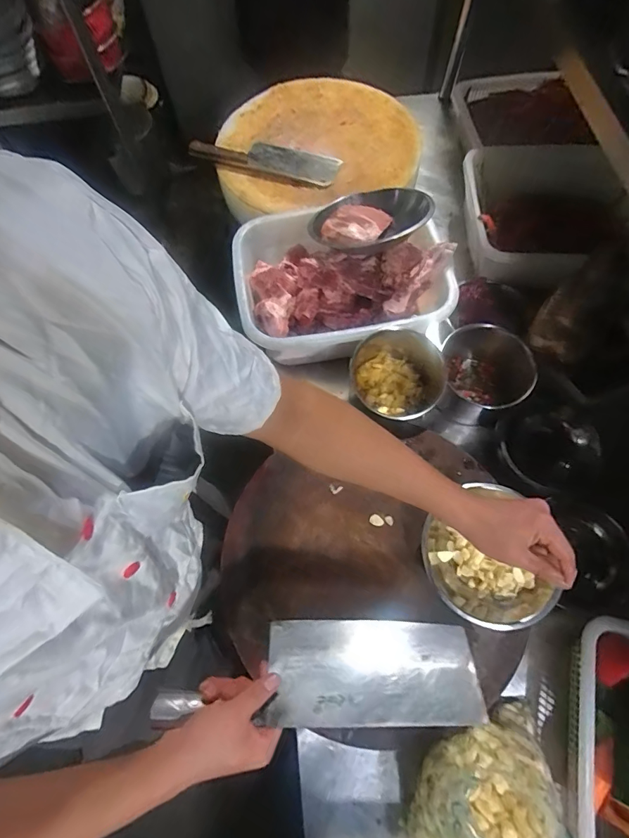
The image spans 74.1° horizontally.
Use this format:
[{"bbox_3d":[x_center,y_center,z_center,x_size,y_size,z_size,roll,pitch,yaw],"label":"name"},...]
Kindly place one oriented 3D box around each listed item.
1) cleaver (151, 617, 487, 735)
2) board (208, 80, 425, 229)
[{"bbox_3d":[0.031,0.286,0.455,0.278,0.029,0.101,-2,41,-3],"label":"cleaver"},{"bbox_3d":[0.006,-0.573,0.893,0.405,0.059,0.381,-1,68,2],"label":"board"}]

